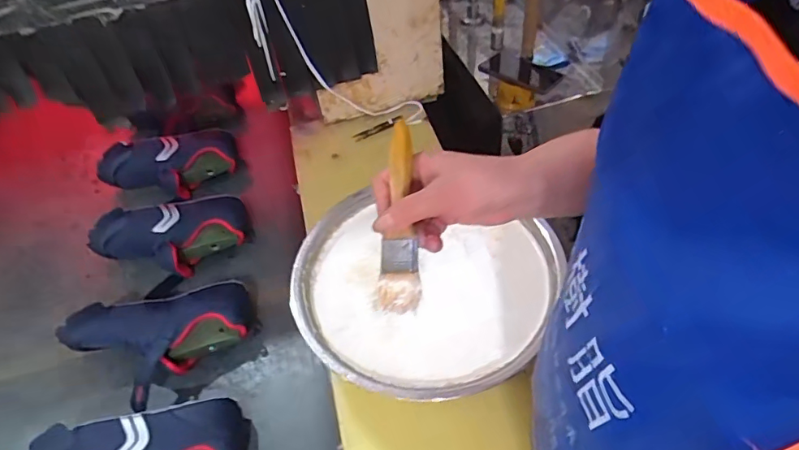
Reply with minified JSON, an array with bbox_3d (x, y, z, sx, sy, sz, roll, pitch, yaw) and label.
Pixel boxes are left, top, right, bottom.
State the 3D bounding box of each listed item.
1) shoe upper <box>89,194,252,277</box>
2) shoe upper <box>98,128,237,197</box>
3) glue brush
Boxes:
[{"bbox_3d":[-0.395,0.028,0.868,0.259,0.080,0.128,-11,48,-4],"label":"shoe upper"},{"bbox_3d":[-0.462,-0.131,1.023,0.256,0.084,0.107,-5,48,1],"label":"shoe upper"},{"bbox_3d":[-0.001,-0.006,0.413,0.034,0.020,0.150,-1,87,5],"label":"glue brush"}]

